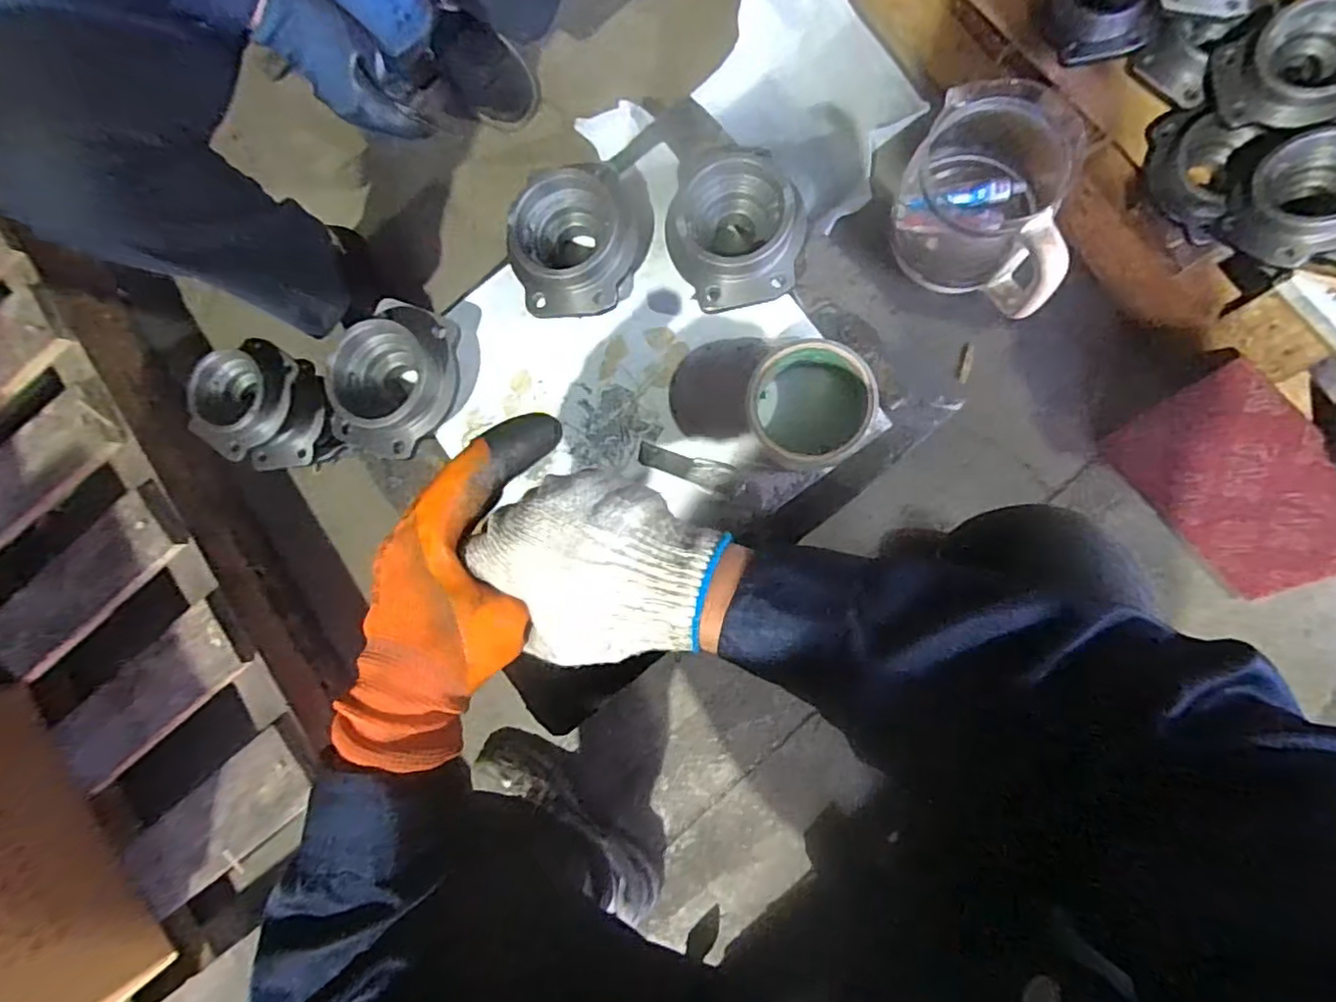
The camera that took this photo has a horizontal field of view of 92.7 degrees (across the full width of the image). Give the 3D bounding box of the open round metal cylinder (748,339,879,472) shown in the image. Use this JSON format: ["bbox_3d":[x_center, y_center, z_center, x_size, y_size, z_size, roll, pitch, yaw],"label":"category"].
[{"bbox_3d":[0.105,-0.070,0.470,0.088,0.052,0.085,-1,86,9],"label":"open round metal cylinder"}]

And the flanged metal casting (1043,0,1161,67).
[{"bbox_3d":[0.402,-0.467,0.600,0.070,0.041,0.108,-14,84,7],"label":"flanged metal casting"}]

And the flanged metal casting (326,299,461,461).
[{"bbox_3d":[-0.217,-0.096,0.515,0.089,0.051,0.121,15,88,9],"label":"flanged metal casting"}]

